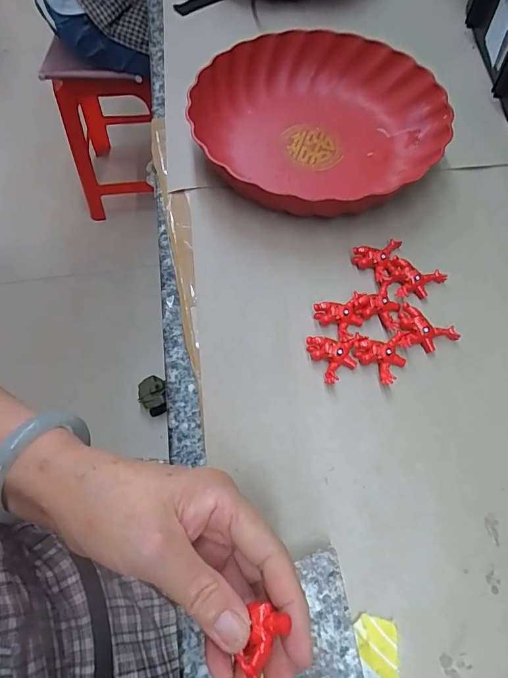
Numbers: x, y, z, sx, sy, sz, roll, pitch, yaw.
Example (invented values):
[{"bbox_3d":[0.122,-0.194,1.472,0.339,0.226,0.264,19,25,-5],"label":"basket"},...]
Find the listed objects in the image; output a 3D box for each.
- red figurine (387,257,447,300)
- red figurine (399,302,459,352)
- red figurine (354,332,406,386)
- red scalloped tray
[{"bbox_3d":[0.137,-0.049,0.351,0.049,0.013,0.033,14,64,8],"label":"red figurine"},{"bbox_3d":[0.140,-0.006,0.329,0.047,0.013,0.034,9,64,6],"label":"red figurine"},{"bbox_3d":[0.102,0.012,0.320,0.038,0.014,0.036,-38,68,-16],"label":"red figurine"},{"bbox_3d":[0.060,-0.216,0.411,0.245,0.046,0.240,-27,66,-12],"label":"red scalloped tray"}]

